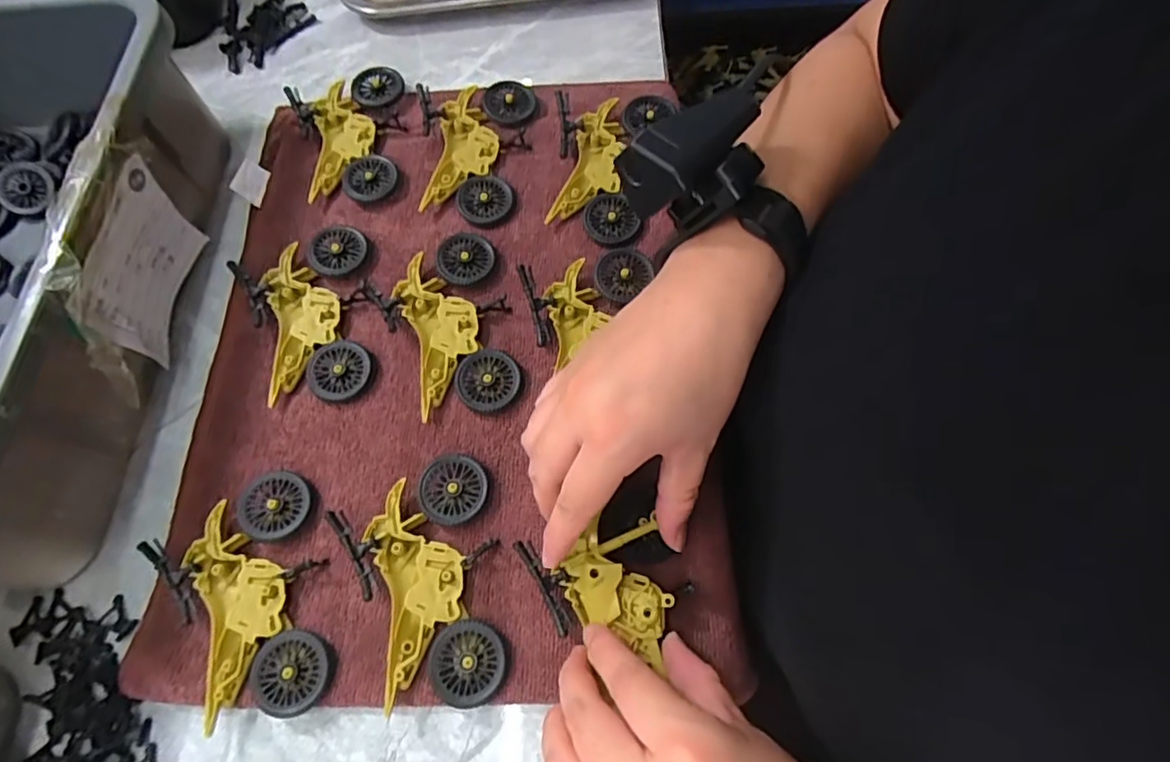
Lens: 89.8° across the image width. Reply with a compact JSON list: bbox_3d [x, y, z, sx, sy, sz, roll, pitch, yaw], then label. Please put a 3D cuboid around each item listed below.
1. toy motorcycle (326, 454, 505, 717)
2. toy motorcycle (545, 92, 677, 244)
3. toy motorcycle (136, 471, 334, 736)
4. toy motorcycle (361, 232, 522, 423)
[{"bbox_3d":[-0.079,0.102,0.297,0.074,0.015,0.114,-16,68,-4],"label":"toy motorcycle"},{"bbox_3d":[0.010,-0.148,0.392,0.069,0.022,0.118,12,69,7],"label":"toy motorcycle"},{"bbox_3d":[-0.166,0.111,0.298,0.076,0.016,0.113,-30,70,-9],"label":"toy motorcycle"},{"bbox_3d":[-0.077,-0.032,0.350,0.075,0.017,0.112,-26,69,-8],"label":"toy motorcycle"}]

